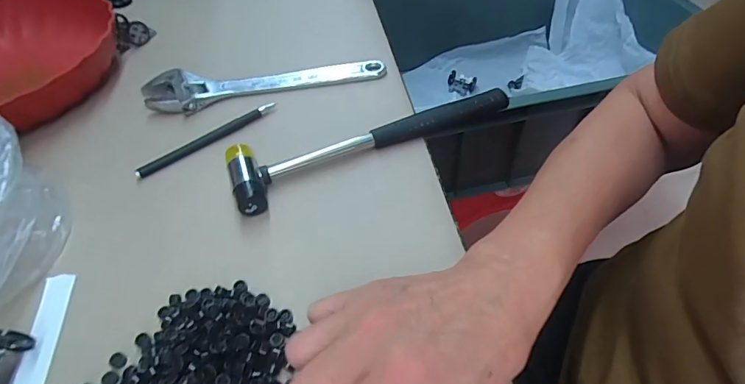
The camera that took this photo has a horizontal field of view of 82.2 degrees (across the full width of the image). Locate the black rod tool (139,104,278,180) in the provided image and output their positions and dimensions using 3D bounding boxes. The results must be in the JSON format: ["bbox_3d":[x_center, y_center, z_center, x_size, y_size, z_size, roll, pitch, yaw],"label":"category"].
[{"bbox_3d":[-0.147,-0.050,0.388,0.135,0.008,0.008,-32,55,-20],"label":"black rod tool"}]

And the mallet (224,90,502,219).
[{"bbox_3d":[-0.001,-0.051,0.368,0.246,0.024,0.059,-23,53,-14],"label":"mallet"}]

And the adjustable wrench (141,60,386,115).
[{"bbox_3d":[-0.110,-0.117,0.440,0.238,0.018,0.050,-11,51,-5],"label":"adjustable wrench"}]

